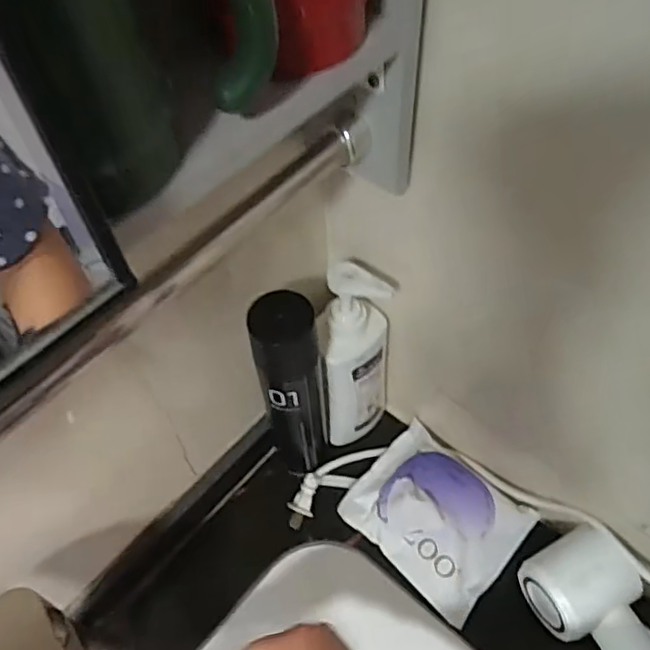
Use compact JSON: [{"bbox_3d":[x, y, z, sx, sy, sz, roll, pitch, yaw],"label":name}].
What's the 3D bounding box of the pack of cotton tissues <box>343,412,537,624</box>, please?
[{"bbox_3d":[0.103,0.169,0.563,0.146,0.034,0.126,37,63,26],"label":"pack of cotton tissues"}]

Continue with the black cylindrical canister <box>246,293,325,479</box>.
[{"bbox_3d":[-0.027,0.062,0.518,0.051,0.215,0.050,-11,54,-5],"label":"black cylindrical canister"}]

